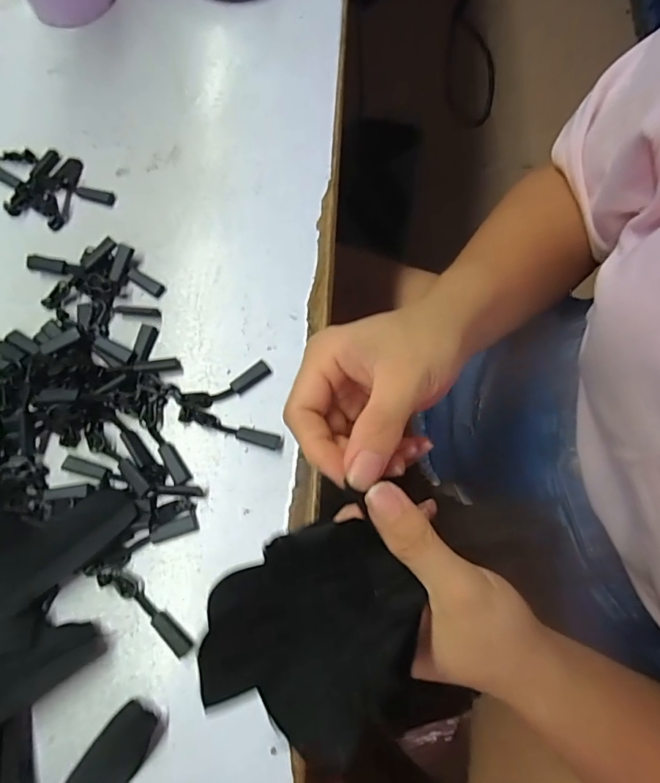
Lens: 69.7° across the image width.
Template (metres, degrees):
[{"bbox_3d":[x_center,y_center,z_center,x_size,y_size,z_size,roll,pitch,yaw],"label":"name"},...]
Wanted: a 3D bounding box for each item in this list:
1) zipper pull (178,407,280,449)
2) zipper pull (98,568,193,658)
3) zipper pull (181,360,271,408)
[{"bbox_3d":[-0.055,0.021,0.263,0.059,0.004,0.009,16,75,6],"label":"zipper pull"},{"bbox_3d":[-0.093,0.109,0.237,0.058,0.005,0.010,38,78,11],"label":"zipper pull"},{"bbox_3d":[-0.059,-0.003,0.270,0.051,0.004,0.012,-24,75,-6],"label":"zipper pull"}]

